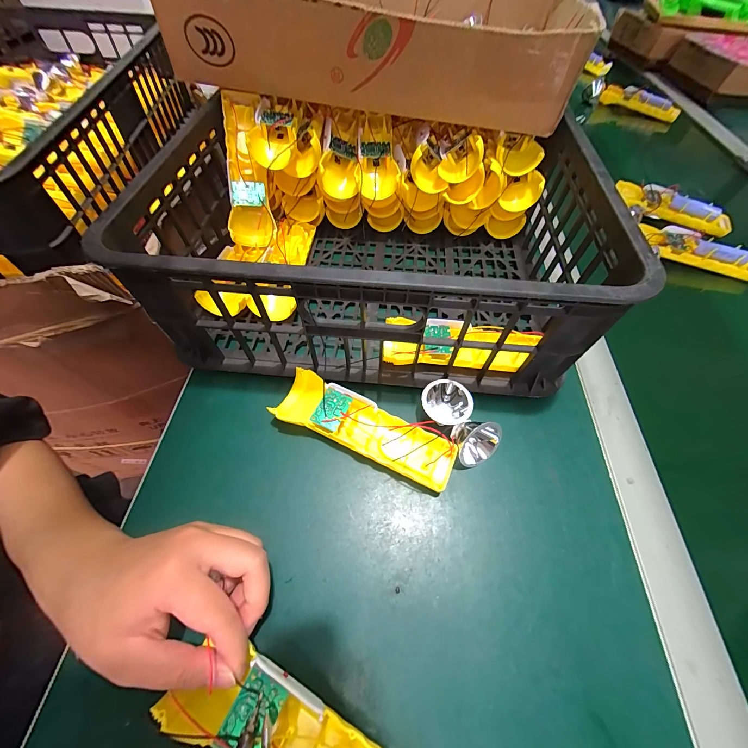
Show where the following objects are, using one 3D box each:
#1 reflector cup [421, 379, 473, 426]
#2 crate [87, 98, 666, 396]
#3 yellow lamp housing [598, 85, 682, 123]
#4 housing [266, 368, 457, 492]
[{"bbox_3d":[0.066,0.026,0.289,0.041,0.026,0.041,0,58,1],"label":"reflector cup"},{"bbox_3d":[0.002,-0.132,0.325,0.389,0.139,0.255,4,59,3],"label":"crate"},{"bbox_3d":[0.584,-0.596,0.698,0.156,0.034,0.029,33,63,18],"label":"yellow lamp housing"},{"bbox_3d":[-0.009,0.048,0.283,0.162,0.029,0.050,20,61,13],"label":"housing"}]

